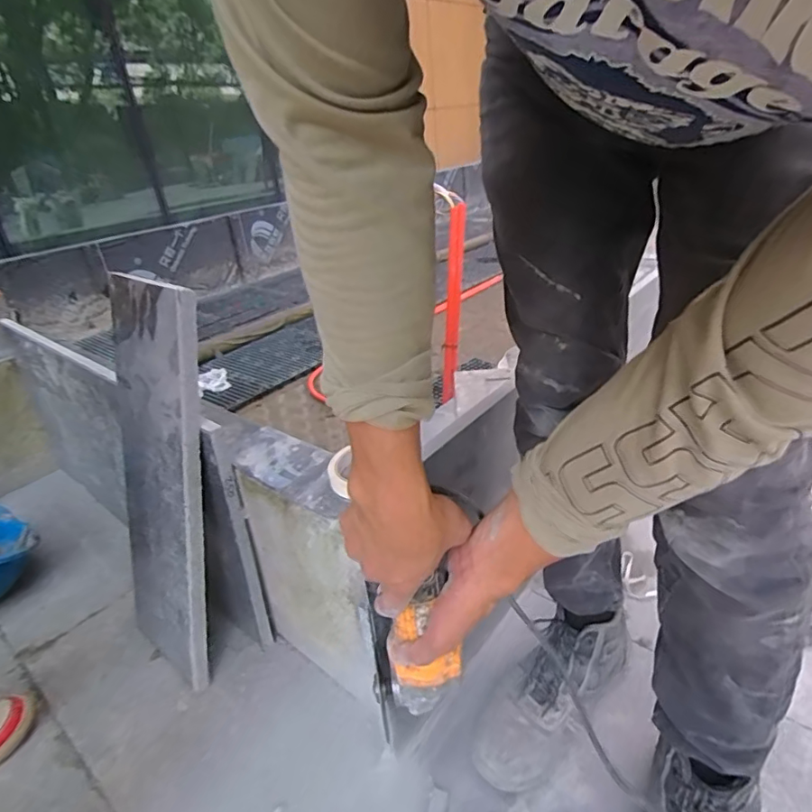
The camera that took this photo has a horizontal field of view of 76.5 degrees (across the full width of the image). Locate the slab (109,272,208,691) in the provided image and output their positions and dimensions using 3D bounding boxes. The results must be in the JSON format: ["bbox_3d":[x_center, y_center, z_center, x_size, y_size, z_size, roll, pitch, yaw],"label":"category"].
[{"bbox_3d":[-0.357,0.114,0.737,0.211,0.572,0.018,19,22,37],"label":"slab"}]

